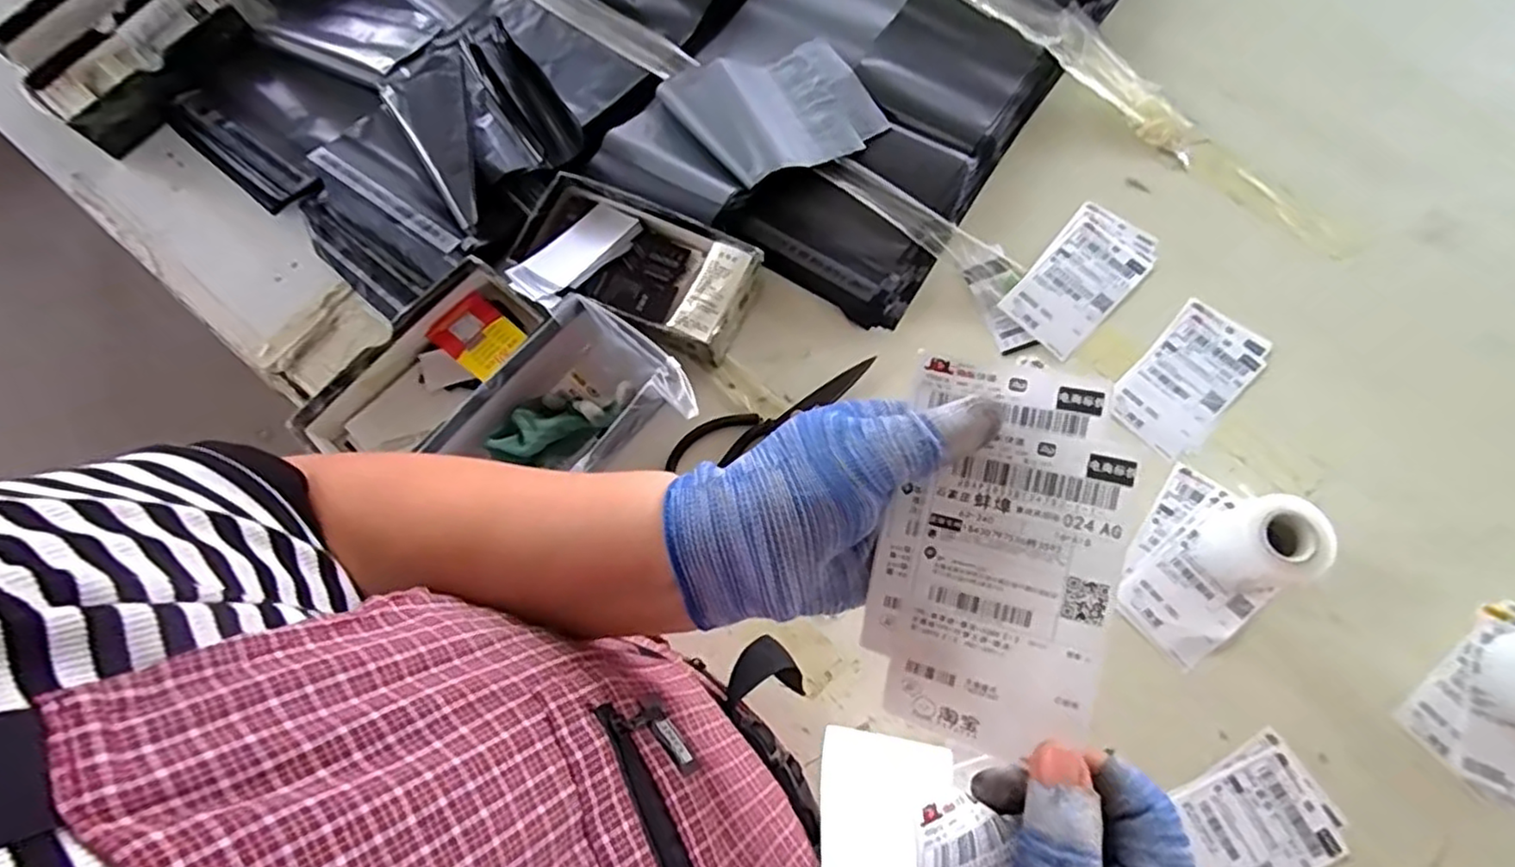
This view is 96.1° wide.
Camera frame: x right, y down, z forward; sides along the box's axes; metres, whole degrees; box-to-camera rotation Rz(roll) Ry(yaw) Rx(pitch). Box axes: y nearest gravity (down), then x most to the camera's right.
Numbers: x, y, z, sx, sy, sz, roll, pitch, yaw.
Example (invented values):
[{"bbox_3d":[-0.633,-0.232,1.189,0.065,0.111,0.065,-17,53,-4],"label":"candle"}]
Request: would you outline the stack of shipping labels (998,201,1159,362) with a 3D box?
[{"bbox_3d":[0.306,-0.147,0.644,0.082,0.008,0.156,41,78,16],"label":"stack of shipping labels"}]

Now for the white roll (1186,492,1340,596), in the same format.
[{"bbox_3d":[0.389,0.085,0.523,0.061,0.072,0.061,-1,70,4],"label":"white roll"}]

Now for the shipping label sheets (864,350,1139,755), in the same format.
[{"bbox_3d":[0.096,0.049,0.273,0.090,0.008,0.149,11,89,17],"label":"shipping label sheets"}]

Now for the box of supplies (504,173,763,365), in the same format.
[{"bbox_3d":[-0.114,-0.155,0.638,0.220,0.053,0.130,18,75,8],"label":"box of supplies"}]

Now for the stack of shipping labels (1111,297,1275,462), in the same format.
[{"bbox_3d":[0.384,-0.049,0.607,0.082,0.013,0.145,41,78,16],"label":"stack of shipping labels"}]

